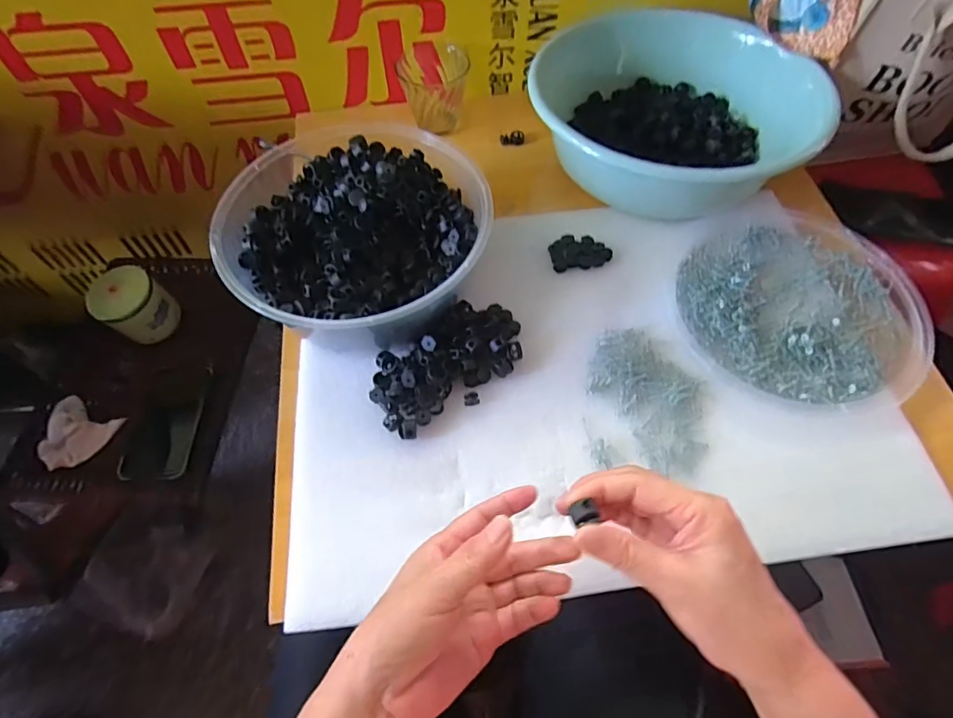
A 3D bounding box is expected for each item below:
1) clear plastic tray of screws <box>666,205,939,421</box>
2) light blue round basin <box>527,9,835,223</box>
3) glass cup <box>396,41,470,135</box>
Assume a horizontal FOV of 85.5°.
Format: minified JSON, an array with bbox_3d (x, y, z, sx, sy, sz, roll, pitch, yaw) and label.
[{"bbox_3d":[0.316,-0.050,0.510,0.228,0.019,0.225,-20,63,-11],"label":"clear plastic tray of screws"},{"bbox_3d":[0.223,-0.284,0.591,0.297,0.091,0.241,16,62,9],"label":"light blue round basin"},{"bbox_3d":[-0.053,-0.345,0.662,0.085,0.080,0.083,0,61,0],"label":"glass cup"}]

